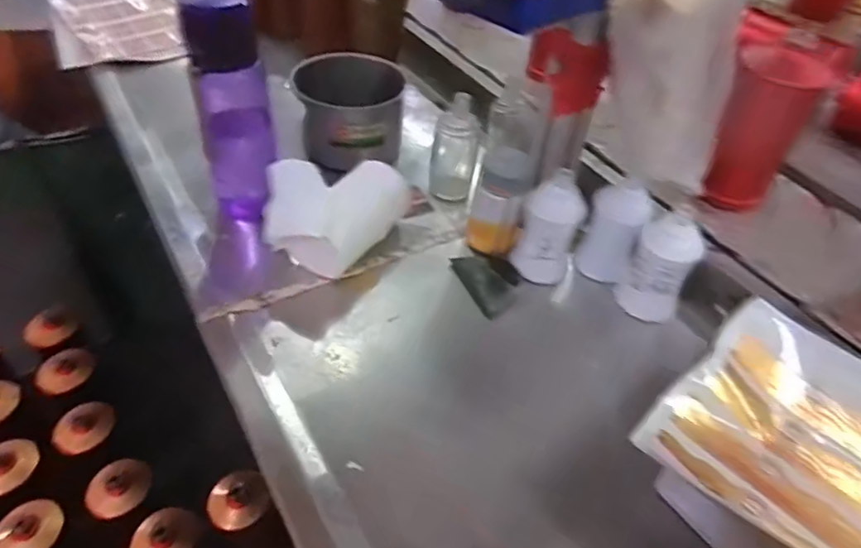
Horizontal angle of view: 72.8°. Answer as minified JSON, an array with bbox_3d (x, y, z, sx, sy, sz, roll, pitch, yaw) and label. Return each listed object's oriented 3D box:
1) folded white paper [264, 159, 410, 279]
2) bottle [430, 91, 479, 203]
[{"bbox_3d":[-0.105,-0.064,0.613,0.104,0.085,0.144,23,49,18],"label":"folded white paper"},{"bbox_3d":[0.029,-0.153,0.697,0.053,0.130,0.060,6,46,3],"label":"bottle"}]

